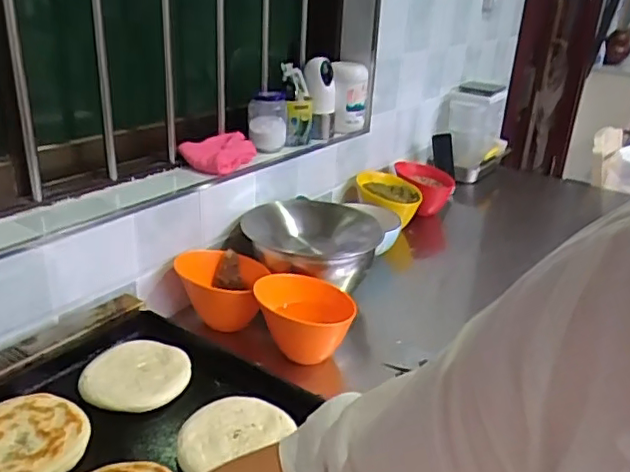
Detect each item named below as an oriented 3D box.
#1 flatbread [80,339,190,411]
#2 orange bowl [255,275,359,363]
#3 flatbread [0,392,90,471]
[{"bbox_3d":[-0.216,0.168,0.703,0.120,0.018,0.120,3,24,-1],"label":"flatbread"},{"bbox_3d":[-0.020,0.136,0.950,0.150,0.114,0.165,3,24,-1],"label":"orange bowl"},{"bbox_3d":[-0.300,0.210,0.589,0.123,0.021,0.123,-8,26,-24],"label":"flatbread"}]

